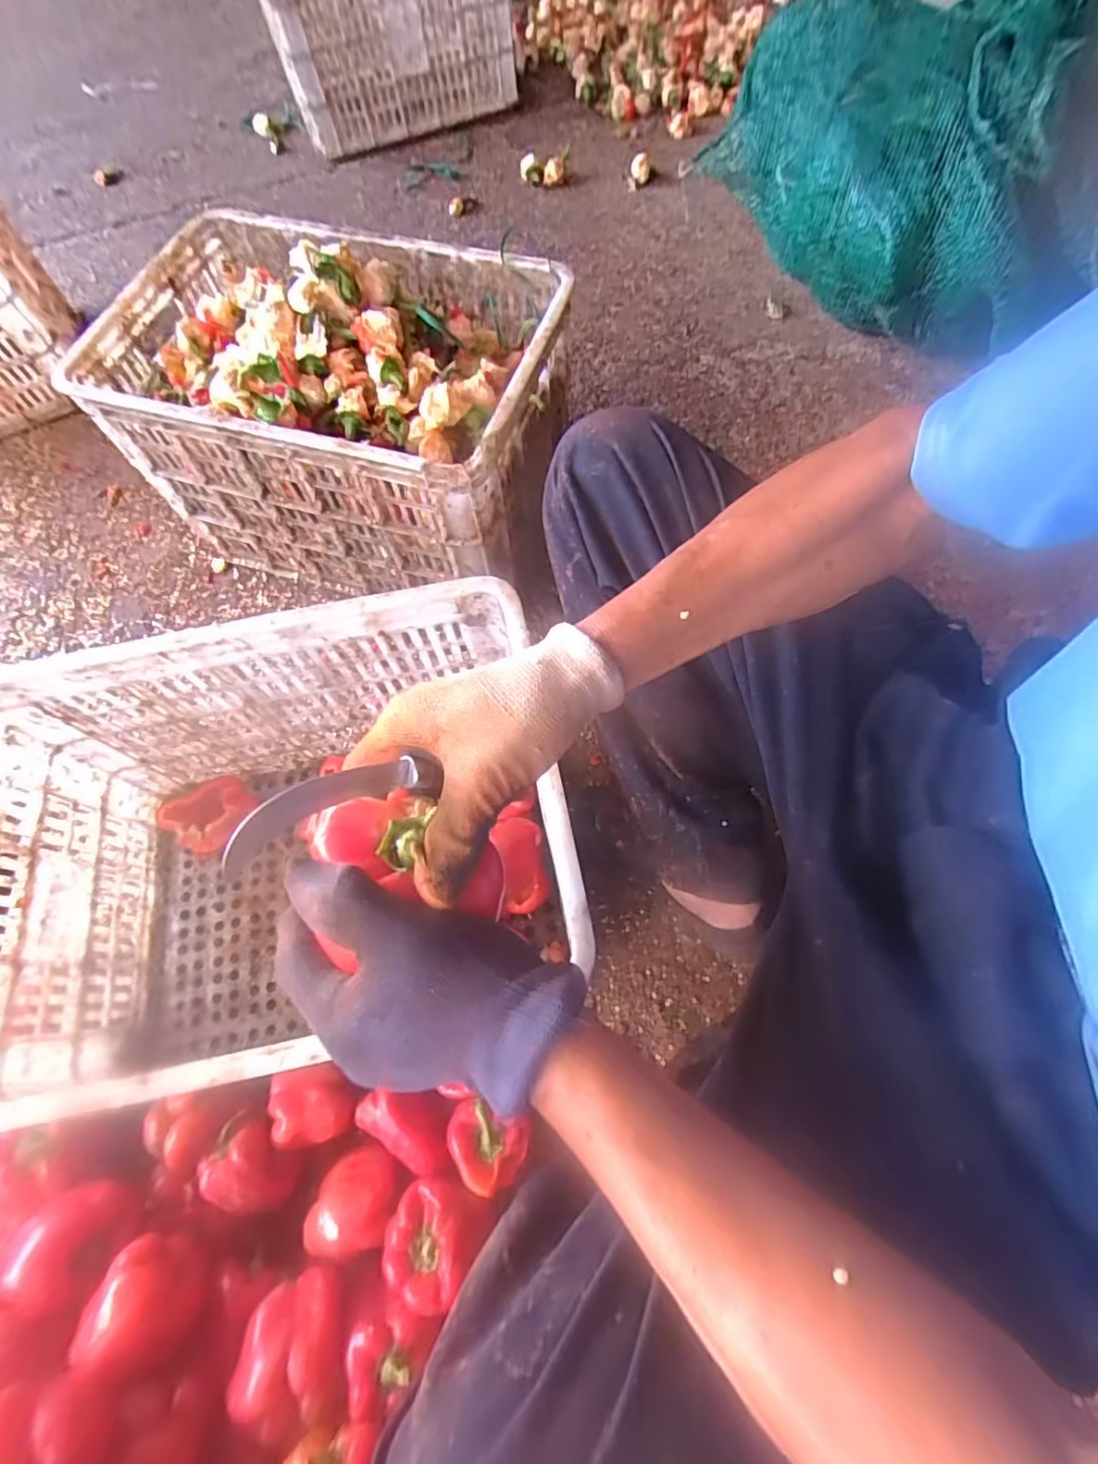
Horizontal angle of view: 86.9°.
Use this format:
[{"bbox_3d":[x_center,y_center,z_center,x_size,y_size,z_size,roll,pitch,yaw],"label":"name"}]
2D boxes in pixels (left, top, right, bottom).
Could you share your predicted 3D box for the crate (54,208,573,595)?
[{"bbox_3d":[-0.245,-0.391,0.738,0.491,0.276,0.293,14,68,9],"label":"crate"}]

